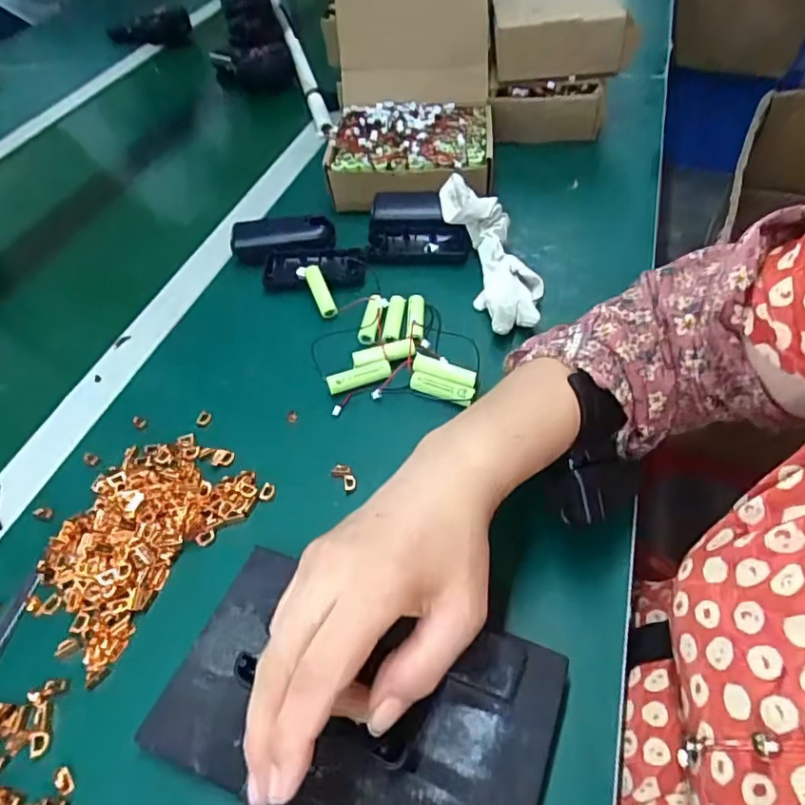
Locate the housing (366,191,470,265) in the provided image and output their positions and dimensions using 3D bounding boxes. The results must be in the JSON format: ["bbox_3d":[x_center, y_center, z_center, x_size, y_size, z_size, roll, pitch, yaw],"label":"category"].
[{"bbox_3d":[0.015,-0.166,0.545,0.091,0.024,0.072,3,52,9],"label":"housing"}]

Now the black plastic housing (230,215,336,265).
[{"bbox_3d":[-0.114,-0.158,0.551,0.097,0.021,0.040,-5,51,2],"label":"black plastic housing"}]

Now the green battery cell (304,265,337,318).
[{"bbox_3d":[-0.071,-0.097,0.506,0.013,0.012,0.055,-22,69,-11],"label":"green battery cell"}]

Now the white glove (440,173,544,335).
[{"bbox_3d":[0.077,-0.130,0.494,0.053,0.026,0.164,-16,66,-6],"label":"white glove"}]

